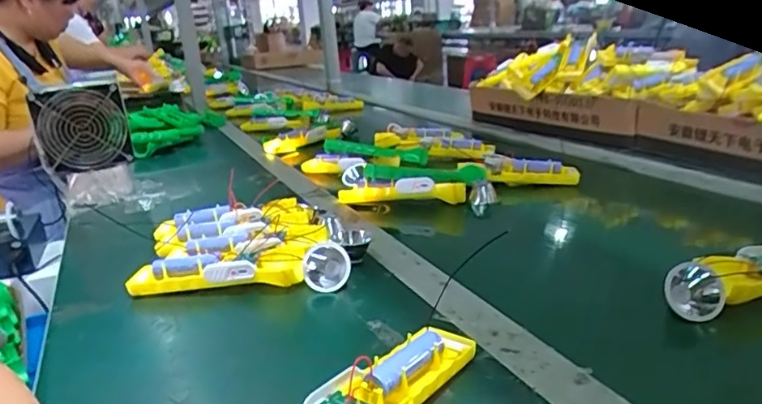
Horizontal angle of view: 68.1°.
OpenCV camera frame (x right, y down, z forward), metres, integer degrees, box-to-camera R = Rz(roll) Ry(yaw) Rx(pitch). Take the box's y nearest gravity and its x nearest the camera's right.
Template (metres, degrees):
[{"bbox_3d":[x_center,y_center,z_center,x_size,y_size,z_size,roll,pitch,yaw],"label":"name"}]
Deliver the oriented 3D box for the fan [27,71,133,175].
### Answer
[{"bbox_3d":[-0.438,-0.110,0.828,0.122,0.121,0.037,-22,25,-32],"label":"fan"}]

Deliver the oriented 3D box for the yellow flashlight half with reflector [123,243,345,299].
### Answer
[{"bbox_3d":[-0.132,0.064,0.538,0.208,0.037,0.054,-3,19,7],"label":"yellow flashlight half with reflector"}]

